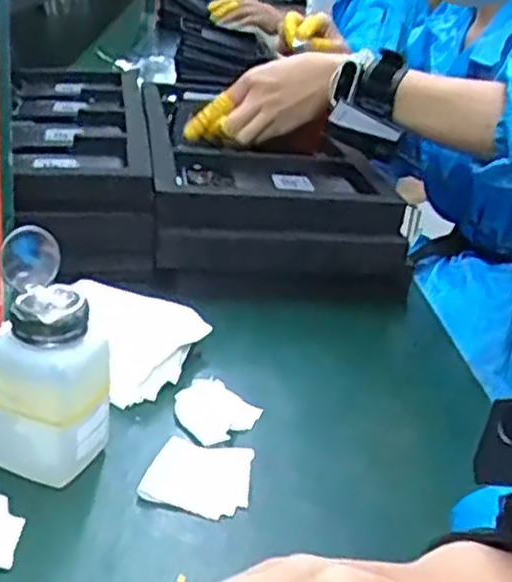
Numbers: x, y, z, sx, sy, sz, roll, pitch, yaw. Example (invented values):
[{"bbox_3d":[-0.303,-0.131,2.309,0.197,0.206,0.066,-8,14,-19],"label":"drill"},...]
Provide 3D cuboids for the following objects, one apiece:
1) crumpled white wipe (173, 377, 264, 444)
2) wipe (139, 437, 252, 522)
[{"bbox_3d":[-0.024,0.074,0.506,0.052,0.016,0.043,-13,32,-33],"label":"crumpled white wipe"},{"bbox_3d":[-0.031,0.105,0.443,0.058,0.012,0.051,11,27,10],"label":"wipe"}]

